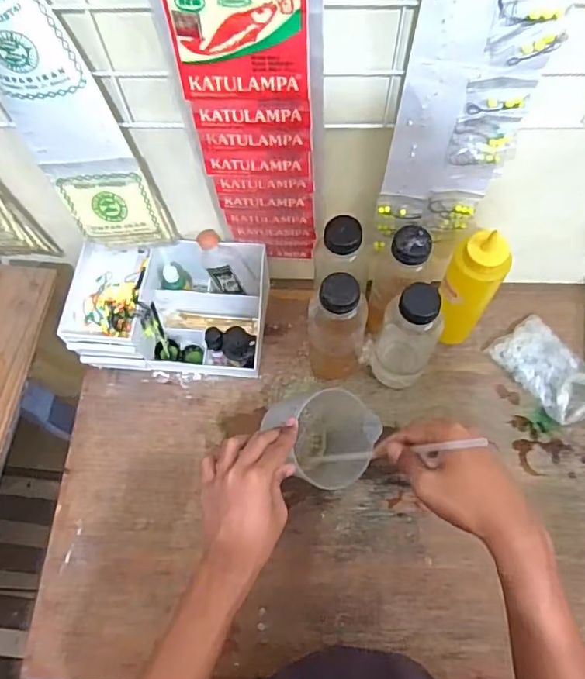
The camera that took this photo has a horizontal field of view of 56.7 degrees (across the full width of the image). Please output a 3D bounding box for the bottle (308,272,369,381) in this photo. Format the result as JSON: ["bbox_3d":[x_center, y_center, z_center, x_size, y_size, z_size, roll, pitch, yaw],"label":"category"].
[{"bbox_3d":[0.048,-0.002,0.621,0.061,0.193,0.058,-1,66,2],"label":"bottle"}]

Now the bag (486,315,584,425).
[{"bbox_3d":[0.324,0.038,0.685,0.084,0.034,0.134,-34,70,-12],"label":"bag"}]

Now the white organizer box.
[{"bbox_3d":[-0.153,-0.040,0.698,0.230,0.109,0.154,3,67,4],"label":"white organizer box"}]

